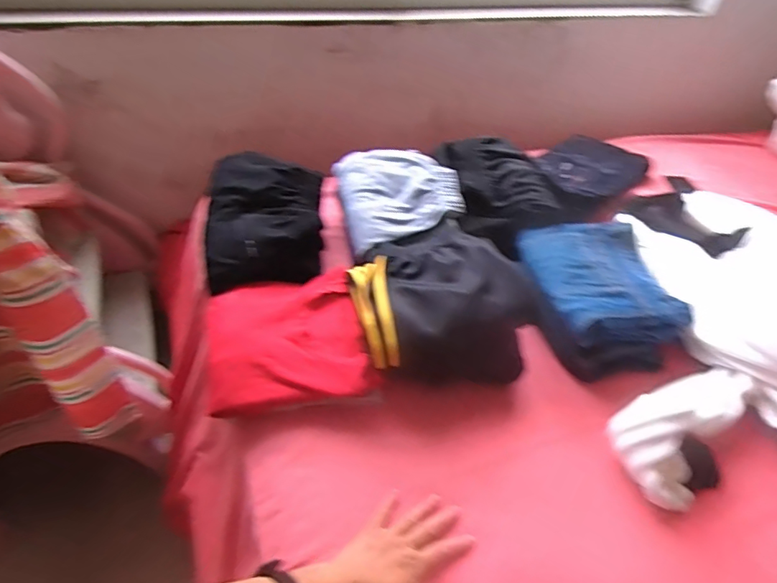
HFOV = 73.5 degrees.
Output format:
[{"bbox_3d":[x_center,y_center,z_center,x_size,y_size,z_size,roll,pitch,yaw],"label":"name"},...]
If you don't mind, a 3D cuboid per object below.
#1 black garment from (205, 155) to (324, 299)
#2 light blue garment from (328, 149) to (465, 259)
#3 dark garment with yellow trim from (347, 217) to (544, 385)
[{"bbox_3d":[-0.195,-0.133,0.830,0.192,0.093,0.247,-4,45,-12],"label":"black garment"},{"bbox_3d":[0.019,-0.161,0.886,0.192,0.072,0.194,-5,45,-13],"label":"light blue garment"},{"bbox_3d":[0.078,0.004,0.751,0.250,0.095,0.240,4,44,-4],"label":"dark garment with yellow trim"}]

